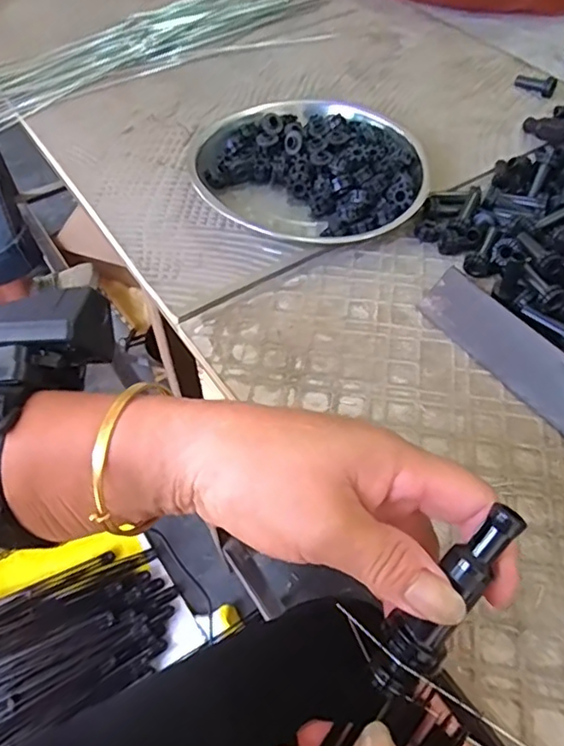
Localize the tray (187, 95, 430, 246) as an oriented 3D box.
[{"bbox_3d":[0.025,-0.165,0.469,0.184,0.032,0.156,25,58,18],"label":"tray"}]

